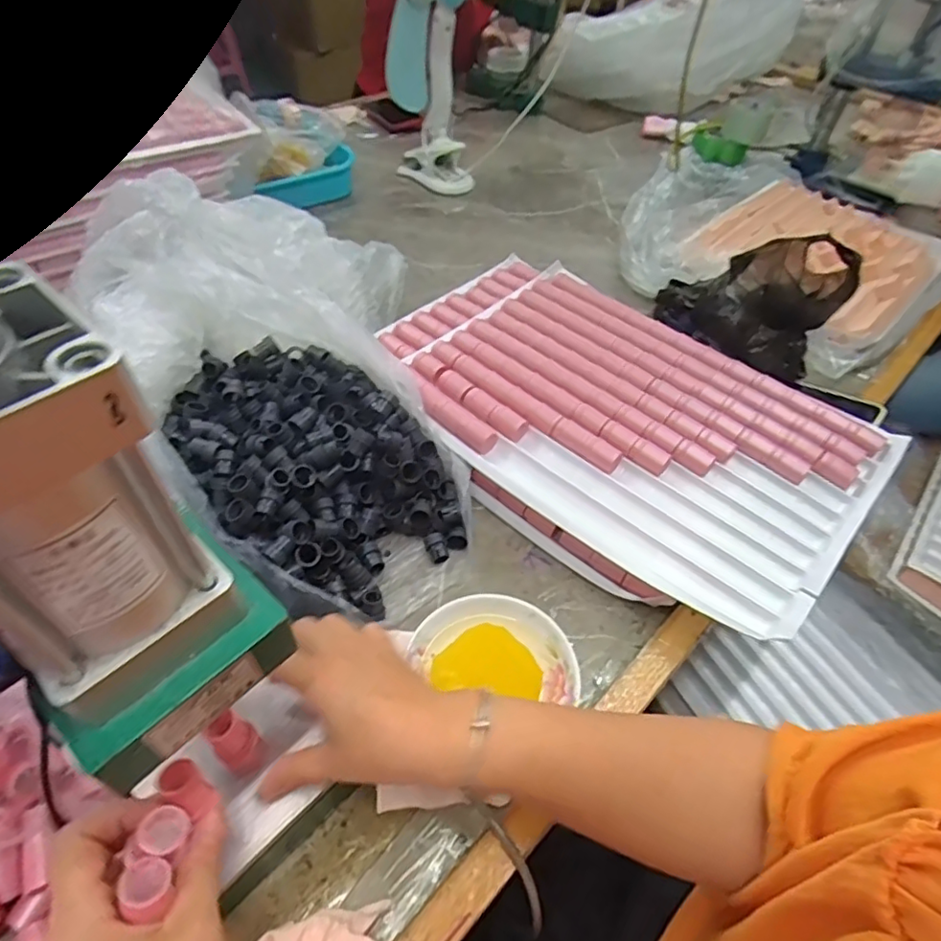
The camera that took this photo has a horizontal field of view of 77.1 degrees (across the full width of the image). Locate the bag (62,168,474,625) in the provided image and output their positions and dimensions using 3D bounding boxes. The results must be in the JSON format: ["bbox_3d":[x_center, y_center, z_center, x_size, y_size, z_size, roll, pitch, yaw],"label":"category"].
[{"bbox_3d":[-0.190,-0.089,0.575,0.318,0.177,0.461,-11,51,-13],"label":"bag"}]

